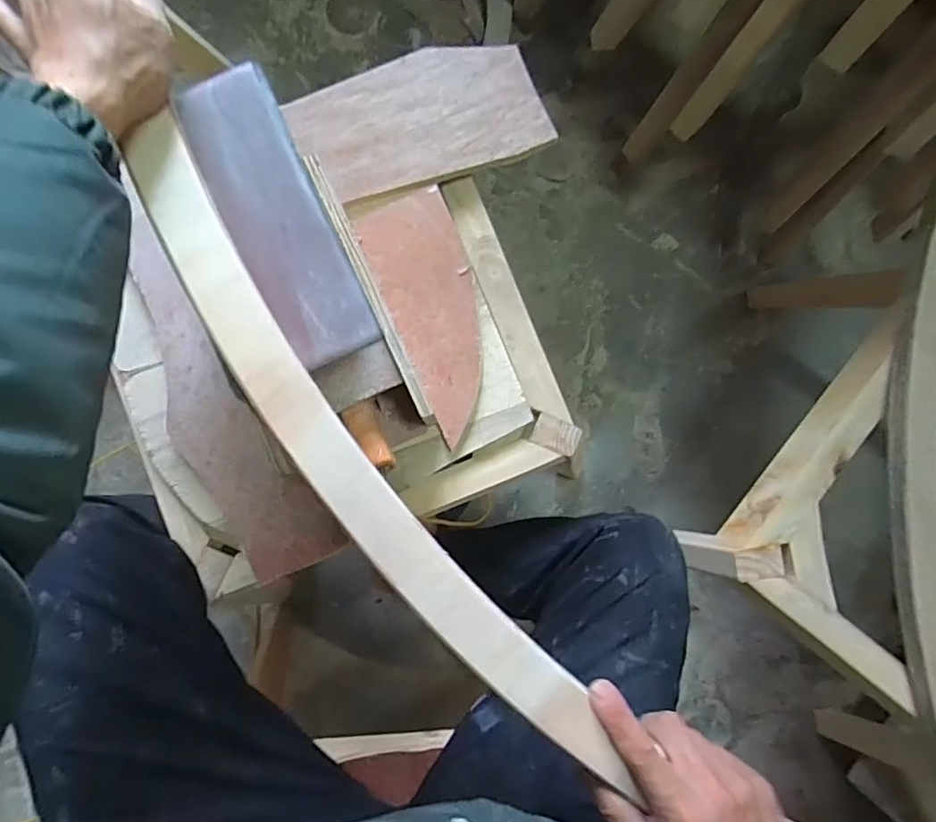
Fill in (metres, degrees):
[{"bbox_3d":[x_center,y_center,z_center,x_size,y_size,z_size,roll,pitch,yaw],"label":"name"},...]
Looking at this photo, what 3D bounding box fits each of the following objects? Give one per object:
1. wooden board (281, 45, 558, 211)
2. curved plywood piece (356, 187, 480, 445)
[{"bbox_3d":[-0.052,-0.315,0.568,0.258,0.013,0.144,-18,85,-1],"label":"wooden board"},{"bbox_3d":[-0.030,-0.105,0.546,0.094,0.006,0.254,-21,86,-3],"label":"curved plywood piece"}]

